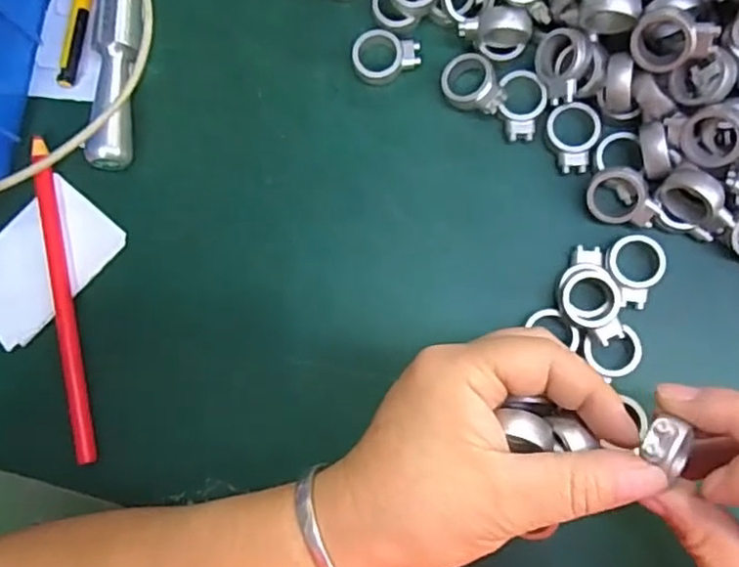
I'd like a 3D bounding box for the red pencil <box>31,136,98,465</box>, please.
[{"bbox_3d":[-0.157,0.007,0.326,0.008,0.012,0.167,-12,82,5],"label":"red pencil"}]

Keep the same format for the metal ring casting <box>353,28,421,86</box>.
[{"bbox_3d":[0.009,-0.116,0.325,0.033,0.009,0.026,-3,83,6],"label":"metal ring casting"}]

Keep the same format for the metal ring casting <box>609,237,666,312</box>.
[{"bbox_3d":[0.125,-0.005,0.298,0.026,0.005,0.033,7,84,7],"label":"metal ring casting"}]

